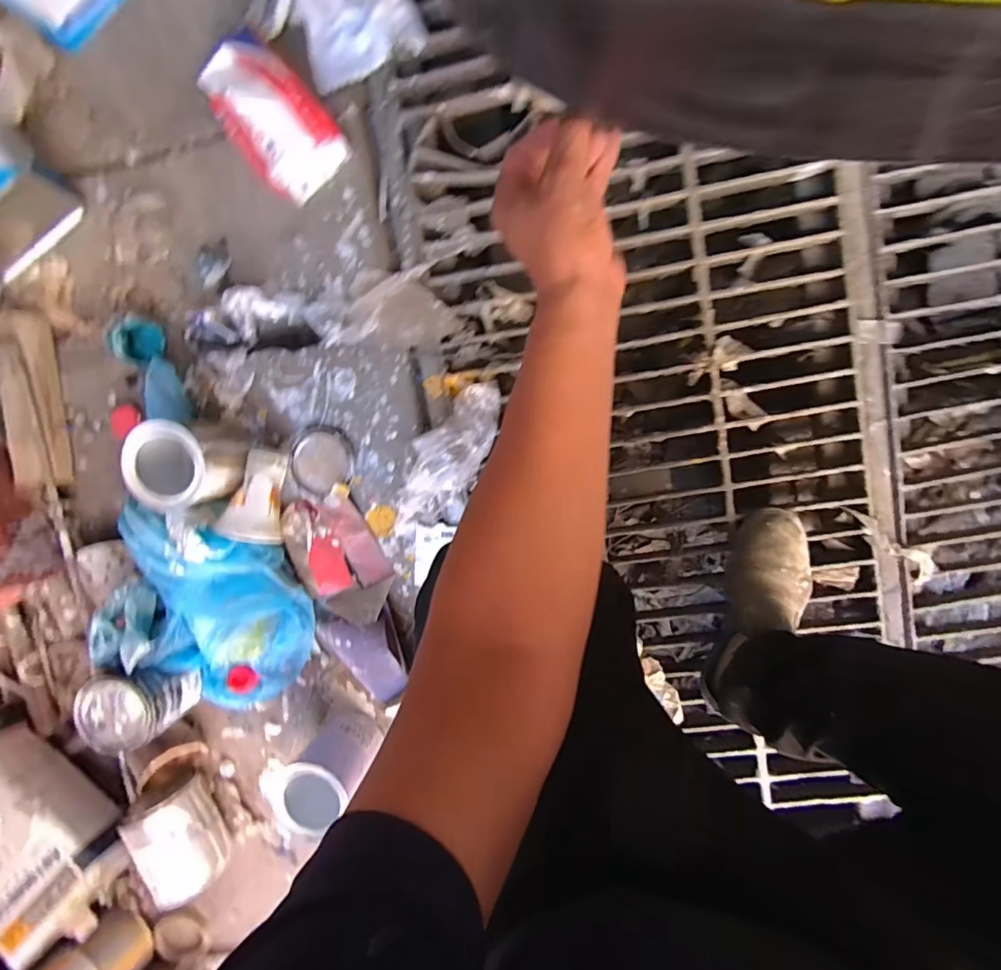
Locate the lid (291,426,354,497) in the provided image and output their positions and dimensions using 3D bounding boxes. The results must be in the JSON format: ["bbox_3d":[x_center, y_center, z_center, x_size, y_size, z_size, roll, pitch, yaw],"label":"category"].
[{"bbox_3d":[-0.257,-0.033,0.741,0.090,0.010,0.097,3,97,4],"label":"lid"}]

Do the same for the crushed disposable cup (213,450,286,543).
[{"bbox_3d":[-0.344,0.017,0.718,0.065,0.076,0.127,3,97,4],"label":"crushed disposable cup"}]

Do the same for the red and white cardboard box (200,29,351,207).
[{"bbox_3d":[-0.292,-0.467,0.651,0.116,0.070,0.184,-38,93,7],"label":"red and white cardboard box"}]

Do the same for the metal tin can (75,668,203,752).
[{"bbox_3d":[-0.501,0.296,0.720,0.105,0.108,0.101,0,97,4],"label":"metal tin can"}]

